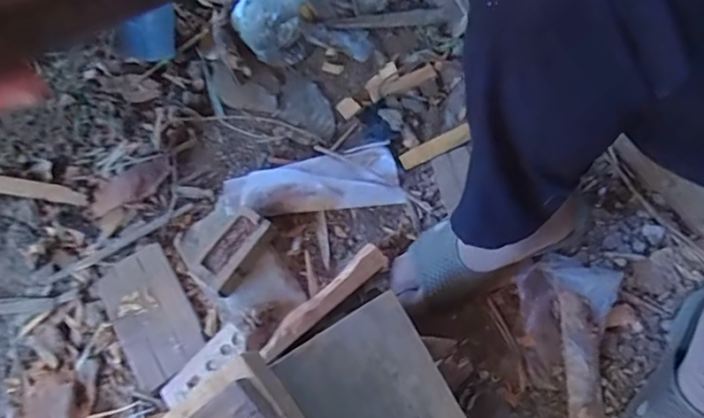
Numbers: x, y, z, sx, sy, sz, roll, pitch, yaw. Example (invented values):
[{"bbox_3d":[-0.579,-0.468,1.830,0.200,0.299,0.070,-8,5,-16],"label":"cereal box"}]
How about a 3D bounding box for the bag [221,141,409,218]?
[{"bbox_3d":[-0.054,-0.032,0.686,0.227,0.022,0.085,-14,69,1],"label":"bag"}]

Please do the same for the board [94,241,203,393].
[{"bbox_3d":[-0.249,0.127,0.639,0.096,0.016,0.161,-33,72,-7],"label":"board"}]

